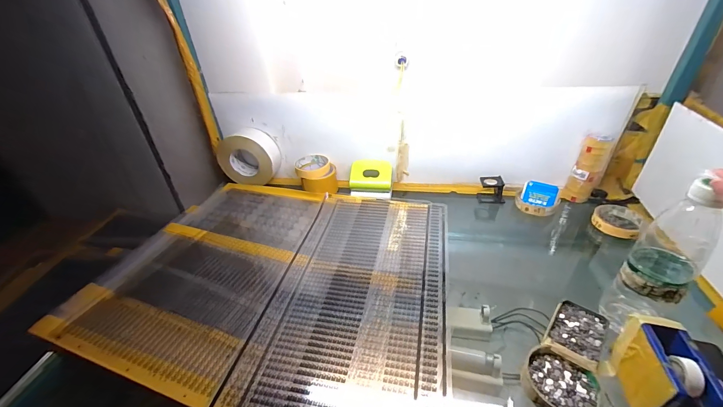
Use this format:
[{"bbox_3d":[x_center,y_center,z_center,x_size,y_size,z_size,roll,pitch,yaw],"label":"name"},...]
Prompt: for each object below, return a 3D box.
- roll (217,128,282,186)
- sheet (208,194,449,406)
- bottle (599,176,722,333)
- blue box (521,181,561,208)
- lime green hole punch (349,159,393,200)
[{"bbox_3d":[-0.281,-0.110,0.784,0.142,0.137,0.061,1,34,8],"label":"roll"},{"bbox_3d":[-0.006,0.144,0.498,0.277,0.011,0.512,4,35,13],"label":"sheet"},{"bbox_3d":[0.372,0.074,0.380,0.067,0.224,0.067,-11,35,-13],"label":"bottle"},{"bbox_3d":[0.381,-0.018,0.654,0.071,0.016,0.053,13,79,21],"label":"blue box"},{"bbox_3d":[0.024,-0.058,0.738,0.099,0.061,0.078,2,34,9],"label":"lime green hole punch"}]

